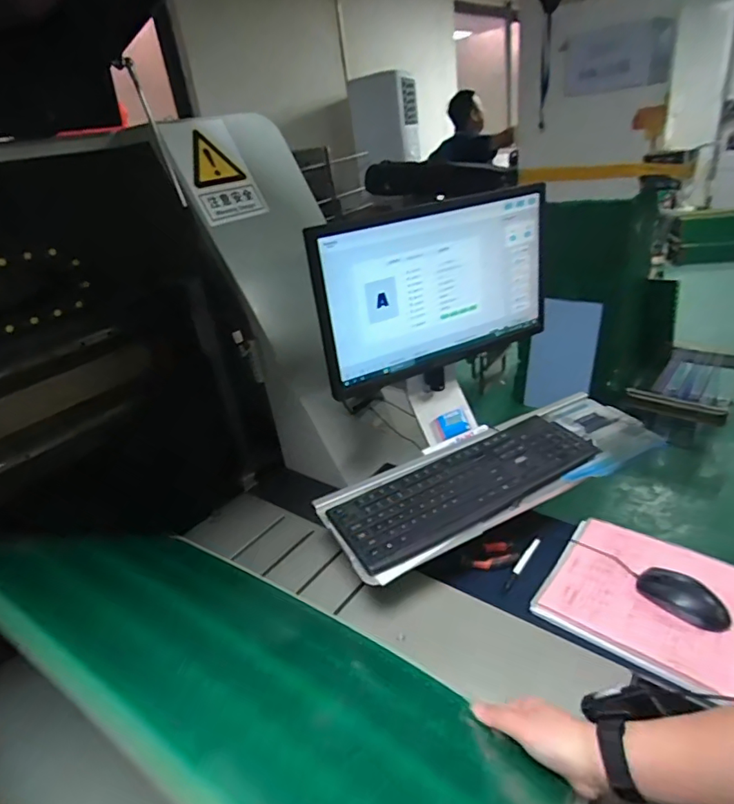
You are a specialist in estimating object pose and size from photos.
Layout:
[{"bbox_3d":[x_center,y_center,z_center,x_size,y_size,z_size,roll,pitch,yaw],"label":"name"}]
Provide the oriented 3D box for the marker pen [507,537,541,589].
[{"bbox_3d":[0.250,0.254,0.815,0.015,0.009,0.119,14,34,34],"label":"marker pen"}]

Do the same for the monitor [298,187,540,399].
[{"bbox_3d":[0.119,-0.187,0.850,0.427,0.248,0.040,-20,30,-22],"label":"monitor"}]

